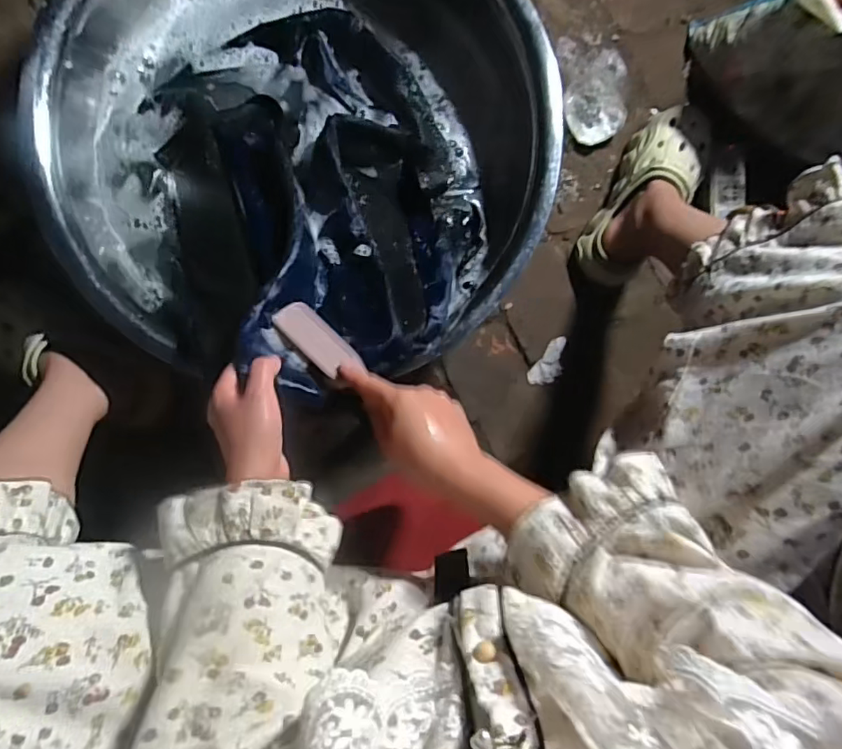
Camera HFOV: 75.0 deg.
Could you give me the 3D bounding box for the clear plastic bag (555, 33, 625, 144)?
[{"bbox_3d":[0.241,-0.396,0.760,0.088,0.015,0.143,-4,90,-3],"label":"clear plastic bag"}]

